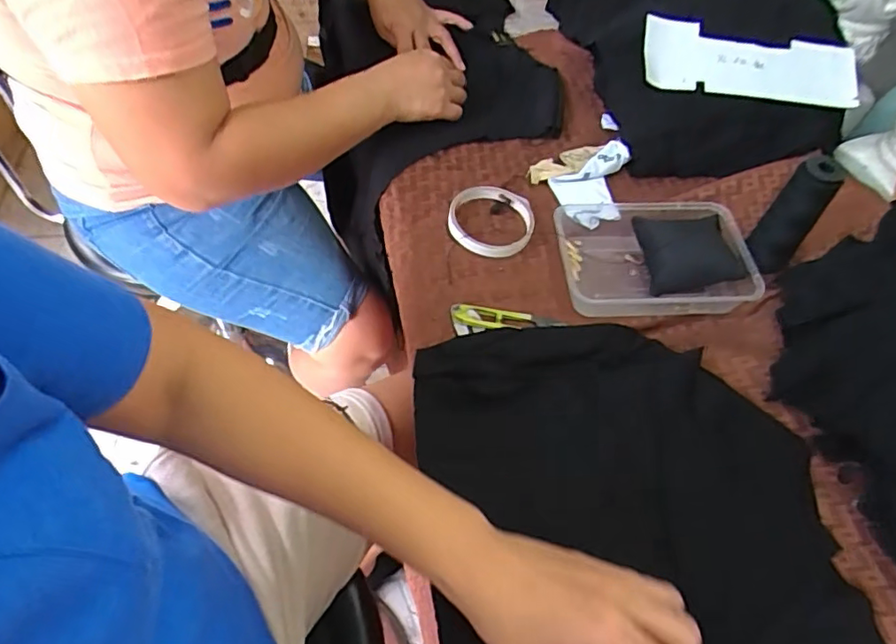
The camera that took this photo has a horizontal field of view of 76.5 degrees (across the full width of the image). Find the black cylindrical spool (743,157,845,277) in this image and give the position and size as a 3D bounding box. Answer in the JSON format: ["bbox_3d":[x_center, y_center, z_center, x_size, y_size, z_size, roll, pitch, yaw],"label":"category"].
[{"bbox_3d":[0.316,-0.099,0.514,0.042,0.113,0.034,40,63,22],"label":"black cylindrical spool"}]

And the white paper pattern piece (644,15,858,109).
[{"bbox_3d":[0.337,-0.287,0.631,0.253,0.013,0.071,4,93,-6],"label":"white paper pattern piece"}]

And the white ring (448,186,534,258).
[{"bbox_3d":[0.044,-0.105,0.570,0.083,0.018,0.083,2,56,-2],"label":"white ring"}]

